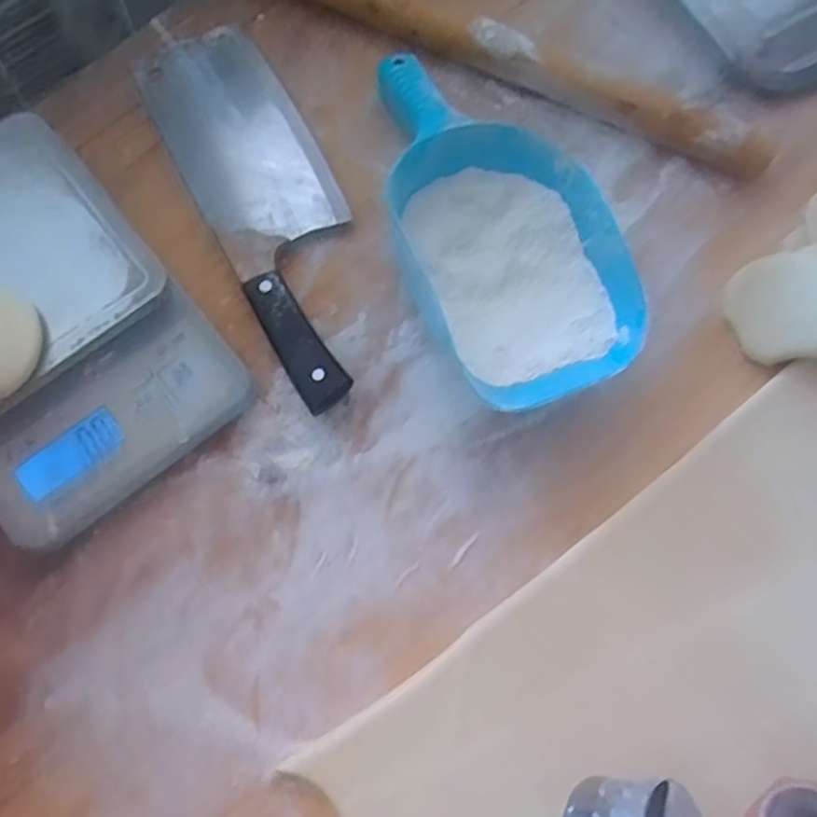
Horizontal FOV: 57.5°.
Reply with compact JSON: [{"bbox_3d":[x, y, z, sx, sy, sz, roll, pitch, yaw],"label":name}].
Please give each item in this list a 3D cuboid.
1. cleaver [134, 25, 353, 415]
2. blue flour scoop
[{"bbox_3d":[-0.090,-0.139,0.486,0.089,0.021,0.286,-27,76,-9],"label":"cleaver"},{"bbox_3d":[0.042,-0.119,0.458,0.118,0.065,0.255,-20,75,-7],"label":"blue flour scoop"}]

